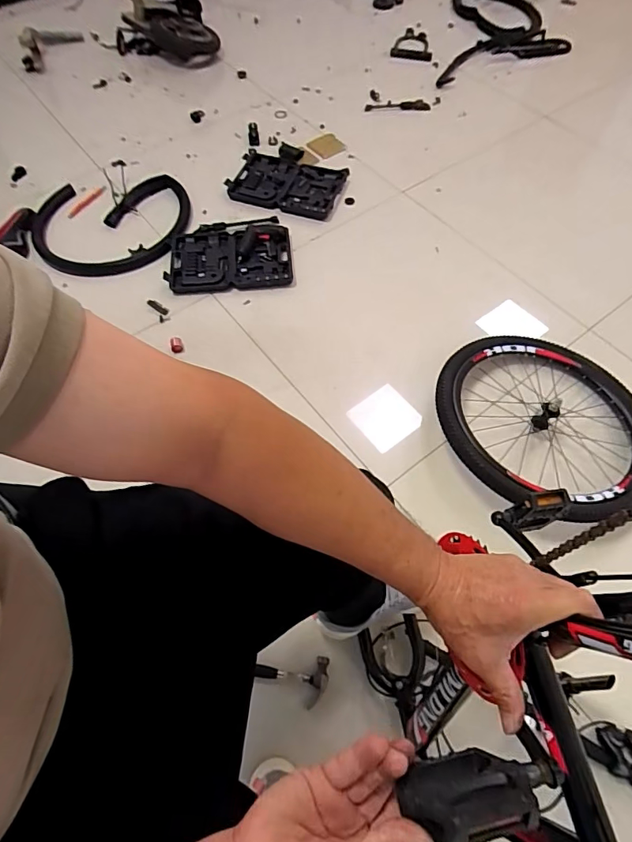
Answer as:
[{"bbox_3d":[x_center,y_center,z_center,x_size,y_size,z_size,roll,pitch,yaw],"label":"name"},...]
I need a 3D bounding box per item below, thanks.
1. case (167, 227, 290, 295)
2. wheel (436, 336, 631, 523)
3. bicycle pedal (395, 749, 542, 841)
[{"bbox_3d":[-0.266,-0.504,1.417,0.378,0.048,0.243,-6,62,-2],"label":"case"},{"bbox_3d":[0.595,-0.022,1.118,0.588,0.116,0.535,0,62,1],"label":"wheel"},{"bbox_3d":[0.112,0.265,0.320,0.104,0.072,0.031,-7,67,-2],"label":"bicycle pedal"}]

